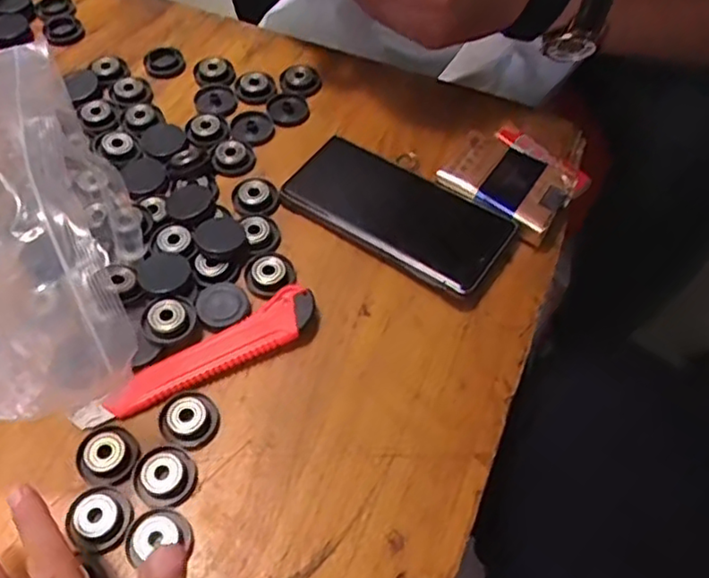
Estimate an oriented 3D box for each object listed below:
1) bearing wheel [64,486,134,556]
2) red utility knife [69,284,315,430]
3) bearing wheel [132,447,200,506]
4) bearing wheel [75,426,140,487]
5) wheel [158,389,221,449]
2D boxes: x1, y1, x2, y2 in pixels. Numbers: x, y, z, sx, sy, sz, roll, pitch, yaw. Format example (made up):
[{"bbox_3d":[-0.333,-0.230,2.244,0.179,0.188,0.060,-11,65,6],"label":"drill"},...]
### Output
[{"bbox_3d":[-0.134,0.122,0.348,0.032,0.010,0.030,1,56,-1],"label":"bearing wheel"},{"bbox_3d":[-0.091,0.045,0.398,0.152,0.016,0.033,-30,62,-20],"label":"red utility knife"},{"bbox_3d":[-0.105,0.103,0.363,0.033,0.010,0.031,1,56,-1],"label":"bearing wheel"},{"bbox_3d":[-0.138,0.094,0.368,0.031,0.011,0.034,1,56,-1],"label":"bearing wheel"},{"bbox_3d":[-0.096,0.075,0.382,0.032,0.011,0.032,1,56,-1],"label":"wheel"}]

